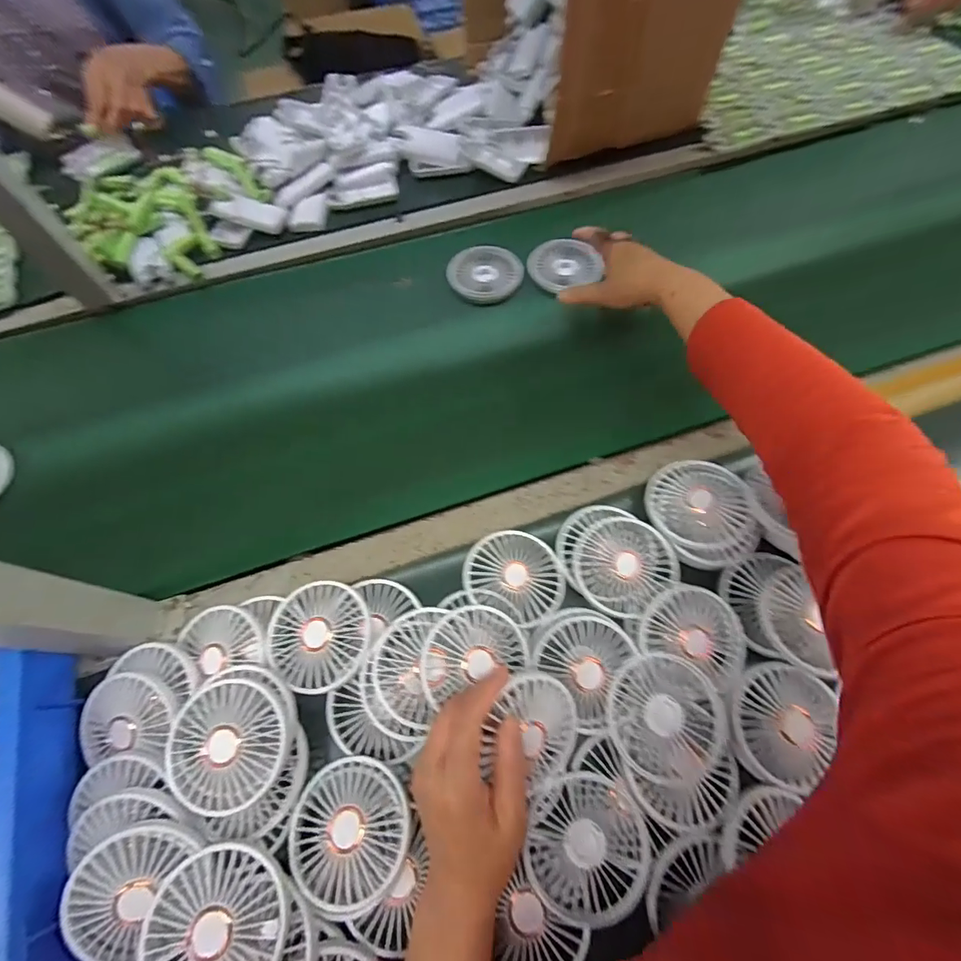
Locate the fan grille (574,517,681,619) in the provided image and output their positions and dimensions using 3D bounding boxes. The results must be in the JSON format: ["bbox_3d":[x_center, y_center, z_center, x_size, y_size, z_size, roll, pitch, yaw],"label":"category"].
[{"bbox_3d":[0.127,0.075,0.411,0.085,0.021,0.080,-1,65,1],"label":"fan grille"}]

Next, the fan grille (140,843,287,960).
[{"bbox_3d":[-0.169,0.287,0.293,0.087,0.019,0.081,2,65,-4],"label":"fan grille"}]

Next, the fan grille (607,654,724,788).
[{"bbox_3d":[0.144,0.183,0.353,0.084,0.019,0.088,-1,65,1],"label":"fan grille"}]

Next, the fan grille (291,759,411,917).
[{"bbox_3d":[-0.095,0.254,0.333,0.085,0.019,0.086,-1,65,1],"label":"fan grille"}]

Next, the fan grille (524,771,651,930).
[{"bbox_3d":[0.077,0.266,0.331,0.085,0.015,0.087,6,66,5],"label":"fan grille"}]

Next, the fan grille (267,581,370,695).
[{"bbox_3d":[-0.136,0.131,0.386,0.085,0.020,0.085,-1,67,3],"label":"fan grille"}]

